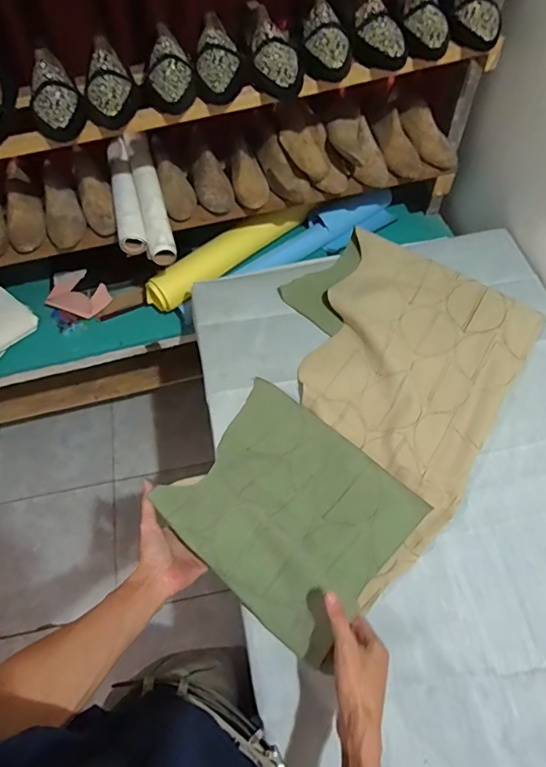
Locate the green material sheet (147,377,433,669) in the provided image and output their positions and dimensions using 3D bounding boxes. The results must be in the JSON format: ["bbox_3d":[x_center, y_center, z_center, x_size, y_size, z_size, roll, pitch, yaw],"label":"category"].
[{"bbox_3d":[0.018,0.170,0.714,0.337,0.091,0.281,38,70,21],"label":"green material sheet"}]

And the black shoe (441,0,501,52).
[{"bbox_3d":[0.331,-0.666,0.832,0.085,0.071,0.210,-13,78,-3],"label":"black shoe"}]

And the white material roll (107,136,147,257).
[{"bbox_3d":[-0.312,-0.395,1.003,0.056,0.041,0.310,-15,61,-5],"label":"white material roll"}]

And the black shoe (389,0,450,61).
[{"bbox_3d":[0.245,-0.652,0.822,0.075,0.073,0.196,-14,74,-4],"label":"black shoe"}]

